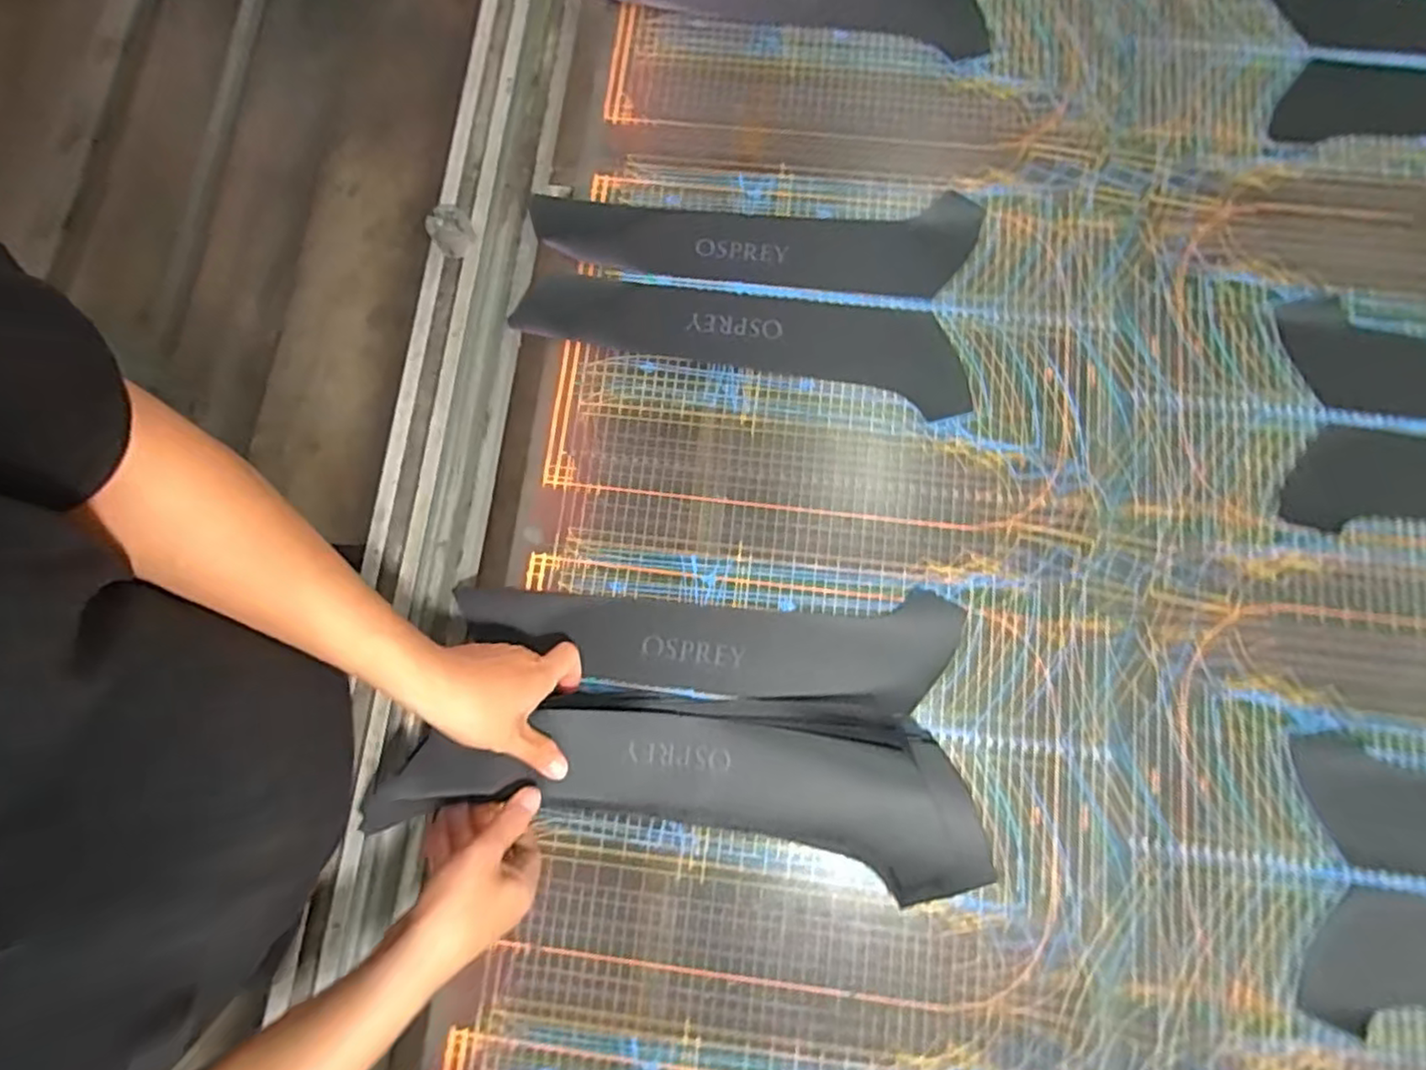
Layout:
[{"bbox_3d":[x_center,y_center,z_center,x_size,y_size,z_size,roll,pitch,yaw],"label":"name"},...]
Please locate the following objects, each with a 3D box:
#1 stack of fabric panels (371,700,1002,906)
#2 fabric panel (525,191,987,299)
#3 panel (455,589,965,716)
[{"bbox_3d":[-0.013,0.199,0.542,0.452,0.057,0.154,5,79,0],"label":"stack of fabric panels"},{"bbox_3d":[0.040,-0.289,0.652,0.431,0.009,0.098,3,79,2],"label":"fabric panel"},{"bbox_3d":[-0.005,0.091,0.581,0.428,0.018,0.092,4,79,2],"label":"panel"}]

